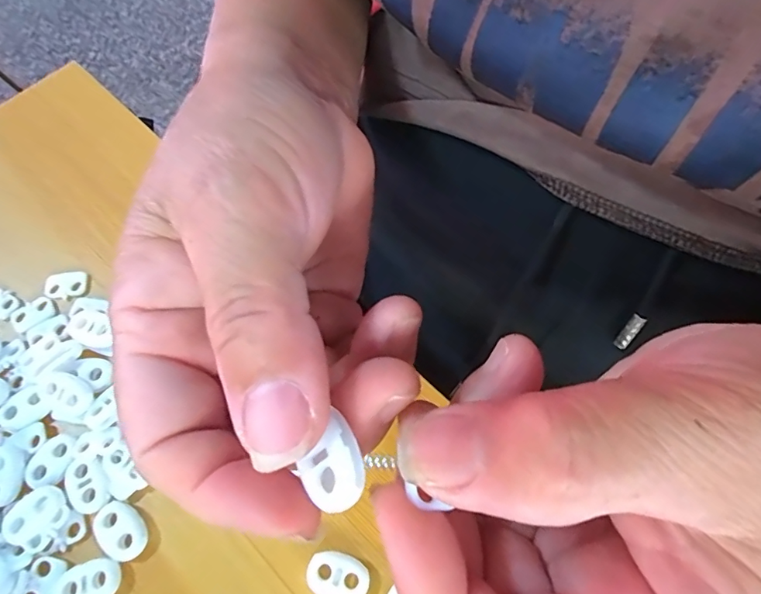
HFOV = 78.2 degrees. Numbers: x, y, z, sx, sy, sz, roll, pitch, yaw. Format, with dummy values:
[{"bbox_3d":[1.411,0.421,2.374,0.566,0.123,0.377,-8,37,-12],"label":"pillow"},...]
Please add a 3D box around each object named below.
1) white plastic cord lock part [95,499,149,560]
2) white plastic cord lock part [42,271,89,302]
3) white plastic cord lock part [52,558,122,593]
[{"bbox_3d":[-0.098,0.088,0.177,0.015,0.004,0.023,-42,72,-15],"label":"white plastic cord lock part"},{"bbox_3d":[-0.148,-0.005,0.219,0.019,0.004,0.012,-13,67,-4],"label":"white plastic cord lock part"},{"bbox_3d":[-0.106,0.105,0.170,0.022,0.004,0.016,-8,67,-2],"label":"white plastic cord lock part"}]

